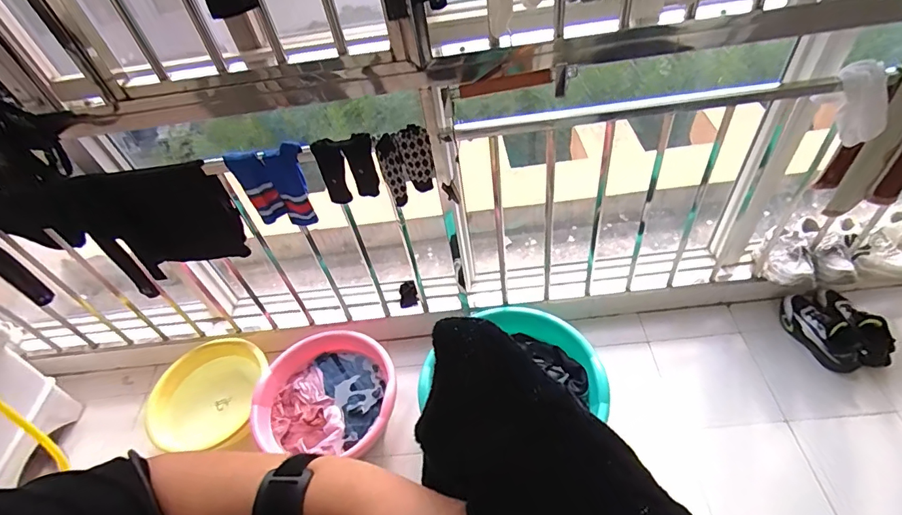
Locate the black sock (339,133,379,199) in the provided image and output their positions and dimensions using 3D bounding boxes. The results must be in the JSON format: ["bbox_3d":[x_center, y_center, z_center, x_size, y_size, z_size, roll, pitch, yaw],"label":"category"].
[{"bbox_3d":[-0.212,-0.215,1.096,0.063,0.141,0.056,-17,48,-12],"label":"black sock"}]

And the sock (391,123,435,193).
[{"bbox_3d":[-0.083,-0.228,1.081,0.081,0.155,0.041,-13,48,-1],"label":"sock"}]

